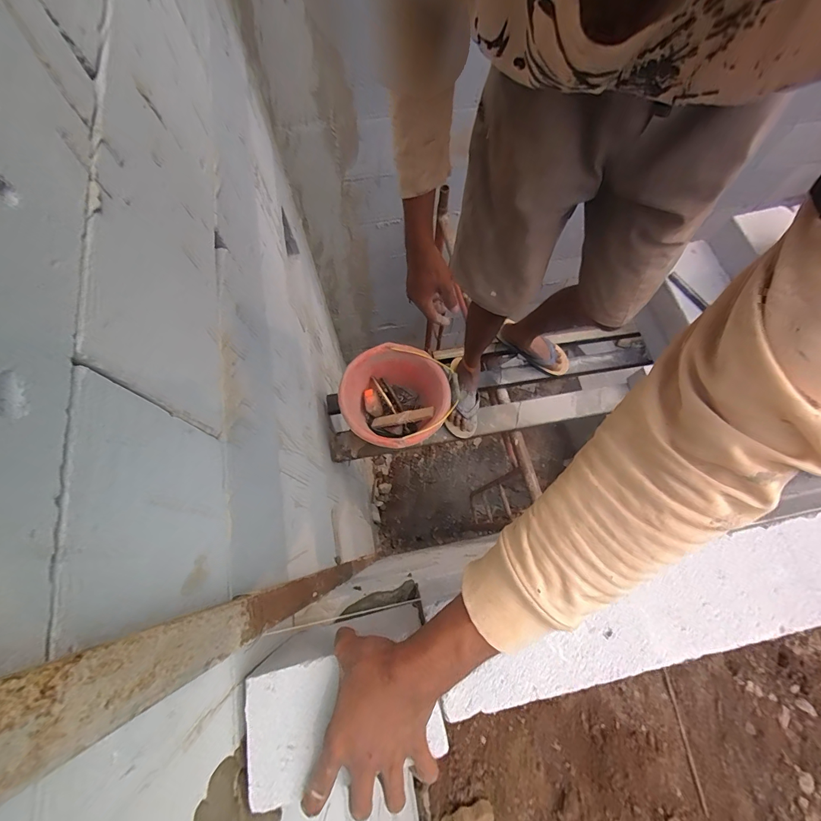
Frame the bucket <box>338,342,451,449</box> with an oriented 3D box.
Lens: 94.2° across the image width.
[{"bbox_3d":[-0.041,-0.019,1.124,0.287,0.217,0.289,0,71,-1],"label":"bucket"}]

